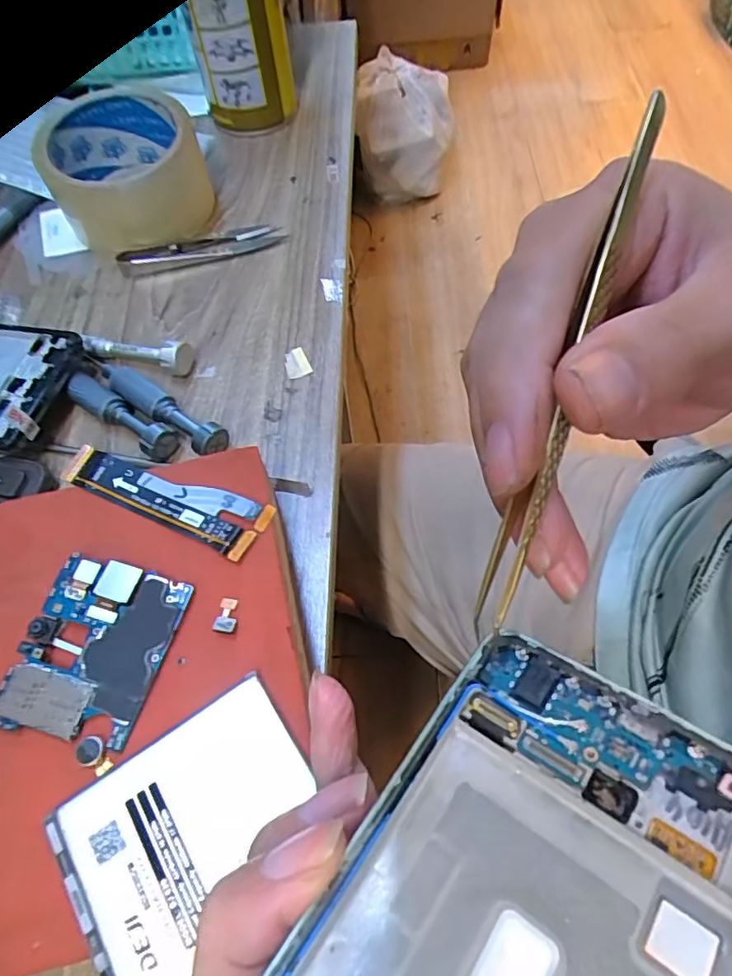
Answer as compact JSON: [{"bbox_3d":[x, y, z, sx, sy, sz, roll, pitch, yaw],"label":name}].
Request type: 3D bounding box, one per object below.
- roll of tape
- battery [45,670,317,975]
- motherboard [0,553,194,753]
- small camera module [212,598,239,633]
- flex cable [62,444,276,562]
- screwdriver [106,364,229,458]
[{"bbox_3d":[-0.158,-0.212,0.377,0.098,0.053,0.106,-19,62,-9],"label":"roll of tape"},{"bbox_3d":[-0.052,0.103,0.173,0.075,0.005,0.058,-33,64,-14],"label":"battery"},{"bbox_3d":[-0.095,0.055,0.201,0.049,0.005,0.059,13,62,11],"label":"motherboard"},{"bbox_3d":[-0.050,0.045,0.206,0.008,0.004,0.013,5,61,7],"label":"small camera module"},{"bbox_3d":[-0.083,0.005,0.233,0.090,0.004,0.024,17,65,14],"label":"flex cable"},{"bbox_3d":[-0.106,-0.042,0.296,0.084,0.016,0.016,34,66,19],"label":"screwdriver"}]

